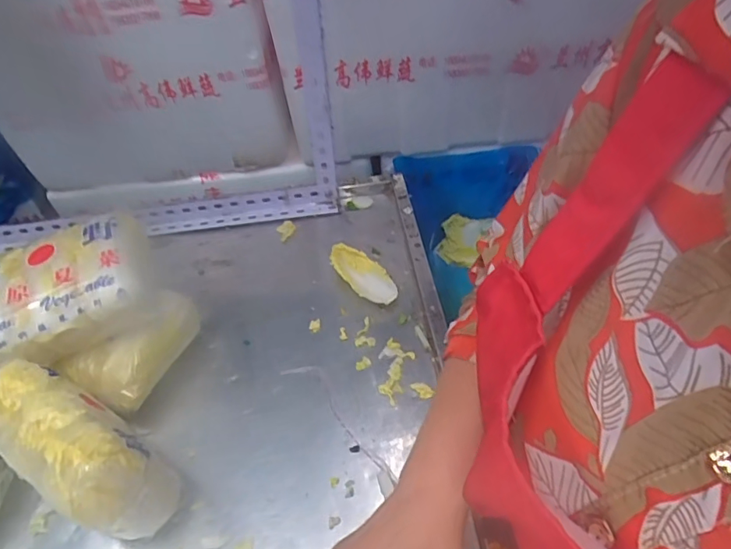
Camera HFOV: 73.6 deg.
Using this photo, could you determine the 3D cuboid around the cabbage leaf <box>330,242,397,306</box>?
[{"bbox_3d":[-0.002,0.000,0.641,0.054,0.029,0.112,-32,52,-22],"label":"cabbage leaf"}]

